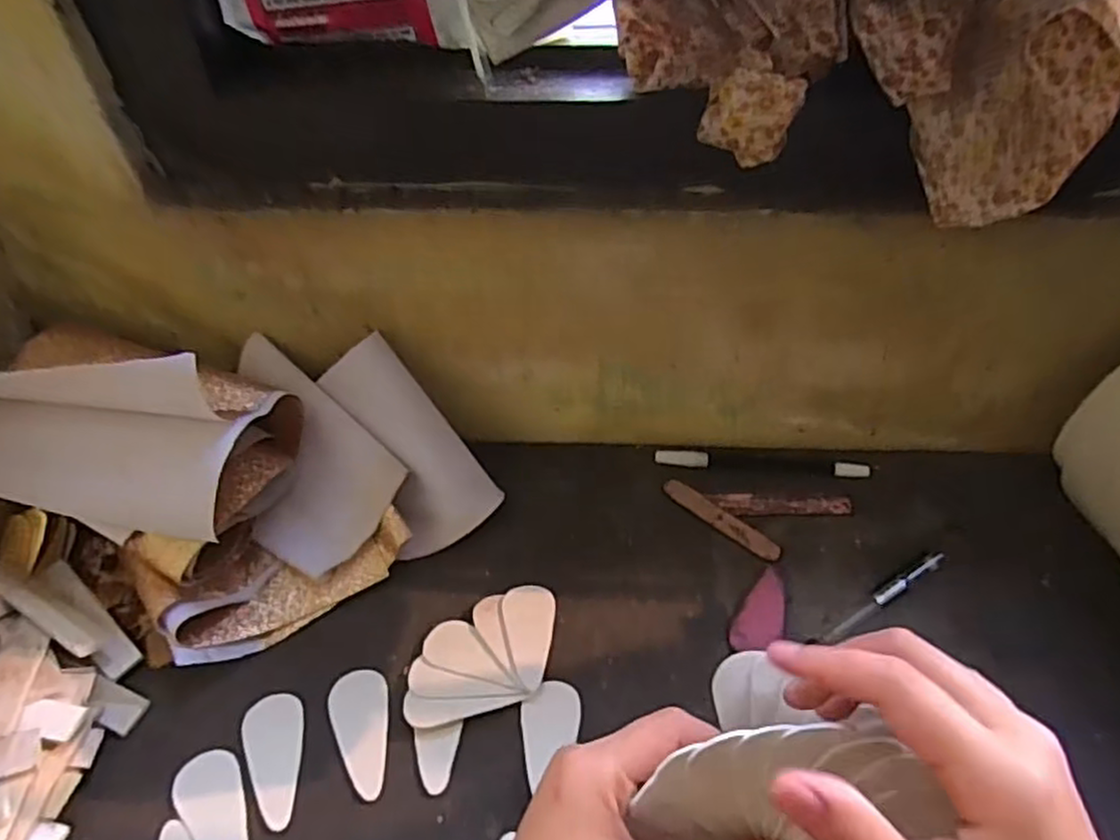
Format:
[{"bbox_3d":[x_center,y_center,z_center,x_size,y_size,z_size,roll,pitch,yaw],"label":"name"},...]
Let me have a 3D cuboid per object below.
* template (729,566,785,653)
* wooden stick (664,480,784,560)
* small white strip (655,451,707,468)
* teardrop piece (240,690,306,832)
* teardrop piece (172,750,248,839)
[{"bbox_3d":[0.122,0.114,0.434,0.029,0.004,0.061,7,42,20],"label":"template"},{"bbox_3d":[0.109,0.066,0.483,0.090,0.004,0.014,35,56,30],"label":"wooden stick"},{"bbox_3d":[0.088,0.027,0.516,0.037,0.008,0.010,6,46,7],"label":"small white strip"},{"bbox_3d":[-0.153,0.180,0.381,0.031,0.004,0.070,-12,47,-10],"label":"teardrop piece"},{"bbox_3d":[-0.174,0.201,0.361,0.031,0.004,0.070,-25,51,-21],"label":"teardrop piece"}]

